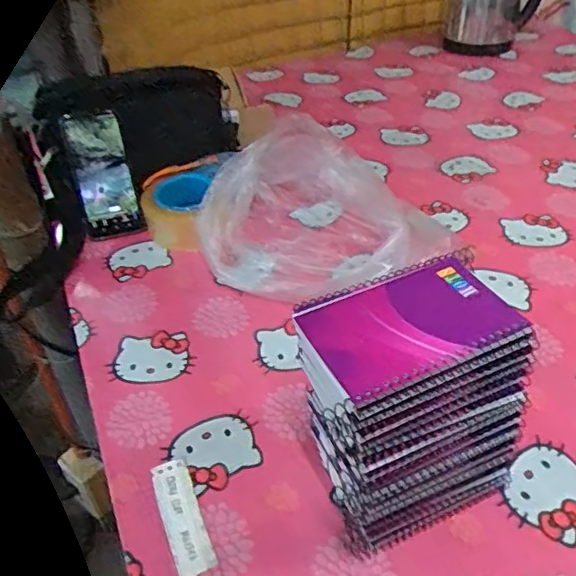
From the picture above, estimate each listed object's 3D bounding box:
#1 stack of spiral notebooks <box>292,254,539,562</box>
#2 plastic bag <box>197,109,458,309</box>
[{"bbox_3d":[0.086,0.096,0.438,0.147,0.201,0.090,-19,43,-16],"label":"stack of spiral notebooks"},{"bbox_3d":[0.030,-0.106,0.745,0.280,0.124,0.209,-17,42,-14],"label":"plastic bag"}]

